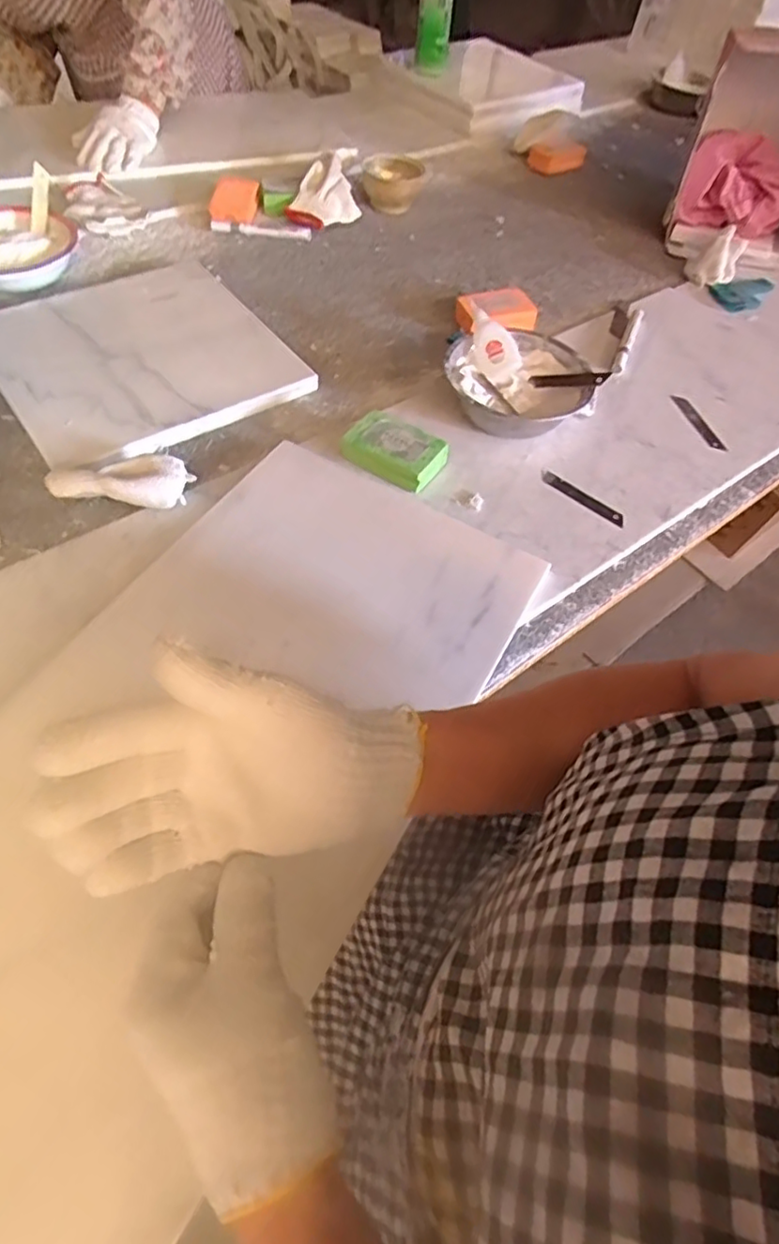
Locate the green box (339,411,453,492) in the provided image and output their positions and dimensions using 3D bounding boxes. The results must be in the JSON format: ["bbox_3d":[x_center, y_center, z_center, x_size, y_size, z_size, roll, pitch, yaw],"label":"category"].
[{"bbox_3d":[0.007,-0.180,0.633,0.094,0.030,0.063,31,61,16],"label":"green box"}]

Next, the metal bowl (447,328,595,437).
[{"bbox_3d":[0.144,-0.257,0.690,0.156,0.057,0.154,2,58,-3],"label":"metal bowl"}]

